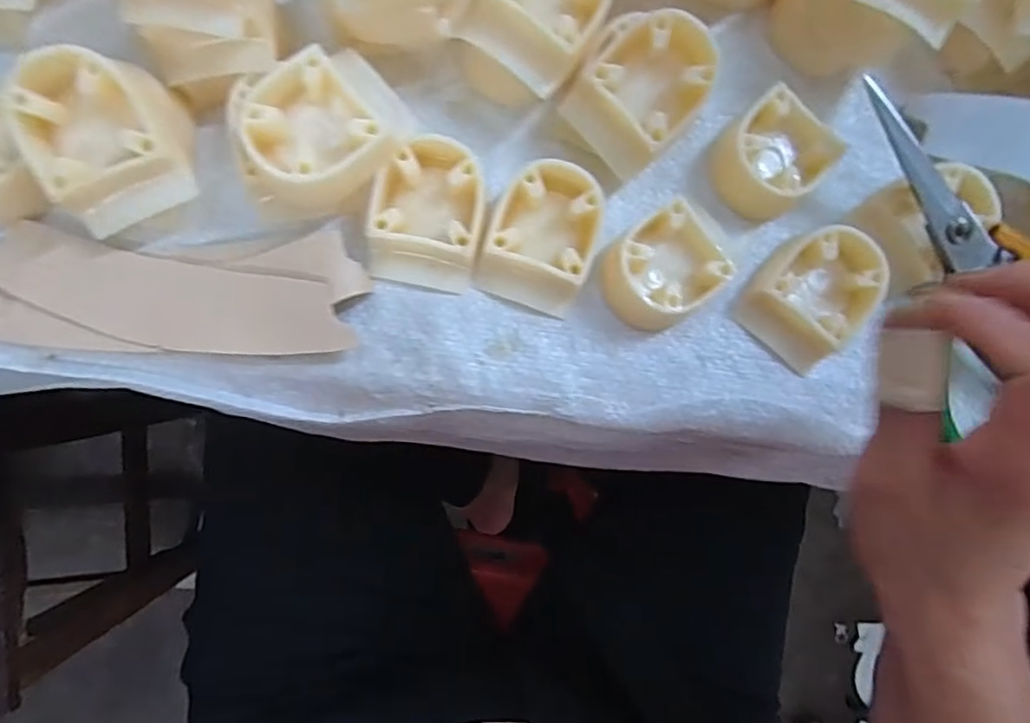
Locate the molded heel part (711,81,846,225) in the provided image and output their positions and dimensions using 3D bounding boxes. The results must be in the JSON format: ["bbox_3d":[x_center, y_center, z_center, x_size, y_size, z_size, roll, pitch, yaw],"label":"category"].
[{"bbox_3d":[0.118,-0.094,0.277,0.045,0.022,0.044,-44,91,-7],"label":"molded heel part"}]

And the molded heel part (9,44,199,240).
[{"bbox_3d":[-0.155,-0.082,0.233,0.049,0.042,0.056,-15,88,-7],"label":"molded heel part"}]

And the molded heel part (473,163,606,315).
[{"bbox_3d":[0.013,-0.054,0.262,0.044,0.020,0.059,22,84,-4],"label":"molded heel part"}]

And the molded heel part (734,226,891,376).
[{"bbox_3d":[0.136,-0.029,0.270,0.047,0.024,0.056,42,83,-2],"label":"molded heel part"}]

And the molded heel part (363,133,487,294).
[{"bbox_3d":[-0.037,-0.063,0.258,0.045,0.019,0.060,11,85,-5],"label":"molded heel part"}]

